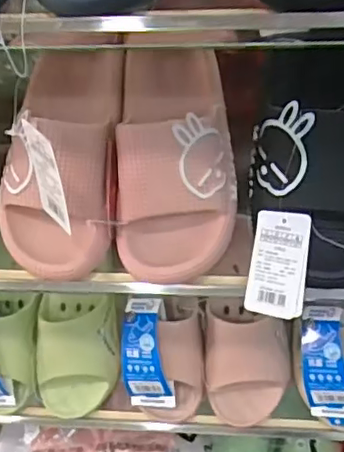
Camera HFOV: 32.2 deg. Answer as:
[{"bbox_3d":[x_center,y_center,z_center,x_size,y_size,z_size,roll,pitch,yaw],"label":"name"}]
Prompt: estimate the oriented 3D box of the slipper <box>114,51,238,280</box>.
[{"bbox_3d":[0.003,-0.066,0.542,0.103,0.070,0.216,-1,75,3],"label":"slipper"}]

